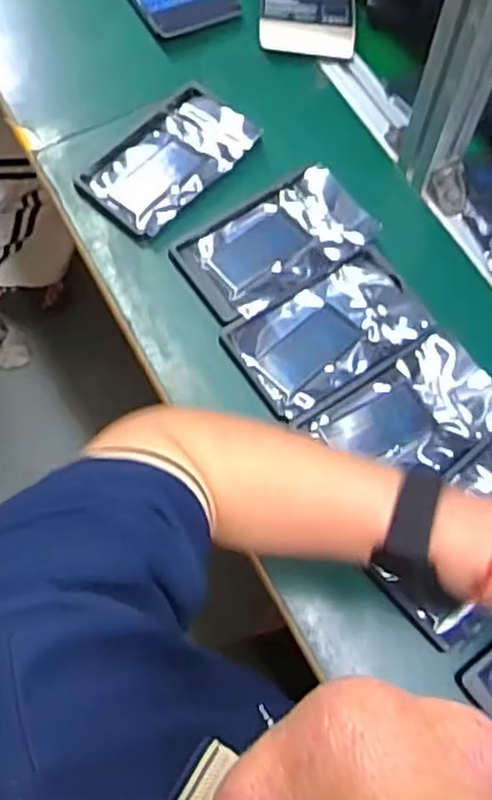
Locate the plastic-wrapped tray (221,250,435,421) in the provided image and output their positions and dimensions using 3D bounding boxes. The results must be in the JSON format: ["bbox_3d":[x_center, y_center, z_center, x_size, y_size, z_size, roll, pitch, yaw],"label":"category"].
[{"bbox_3d":[0.072,-0.058,0.602,0.160,0.014,0.098,-32,72,-13],"label":"plastic-wrapped tray"}]

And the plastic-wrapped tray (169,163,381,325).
[{"bbox_3d":[0.027,-0.142,0.639,0.174,0.019,0.100,-31,72,-13],"label":"plastic-wrapped tray"}]

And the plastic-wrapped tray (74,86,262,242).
[{"bbox_3d":[-0.070,-0.225,0.665,0.099,0.013,0.165,42,73,14],"label":"plastic-wrapped tray"}]

